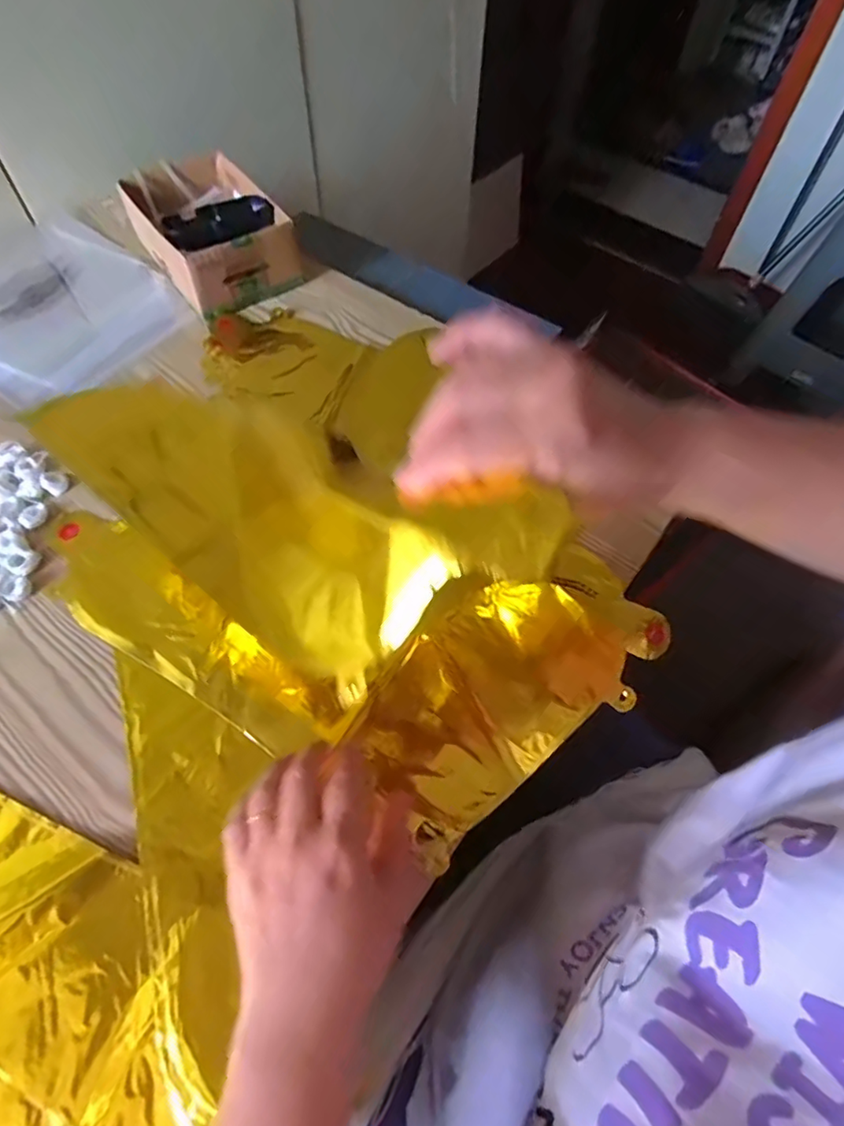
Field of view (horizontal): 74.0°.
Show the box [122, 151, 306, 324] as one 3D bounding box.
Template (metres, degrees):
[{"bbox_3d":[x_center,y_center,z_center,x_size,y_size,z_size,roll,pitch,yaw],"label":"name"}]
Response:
[{"bbox_3d":[-0.234,-0.367,0.622,0.131,0.067,0.192,-32,64,-19],"label":"box"}]

